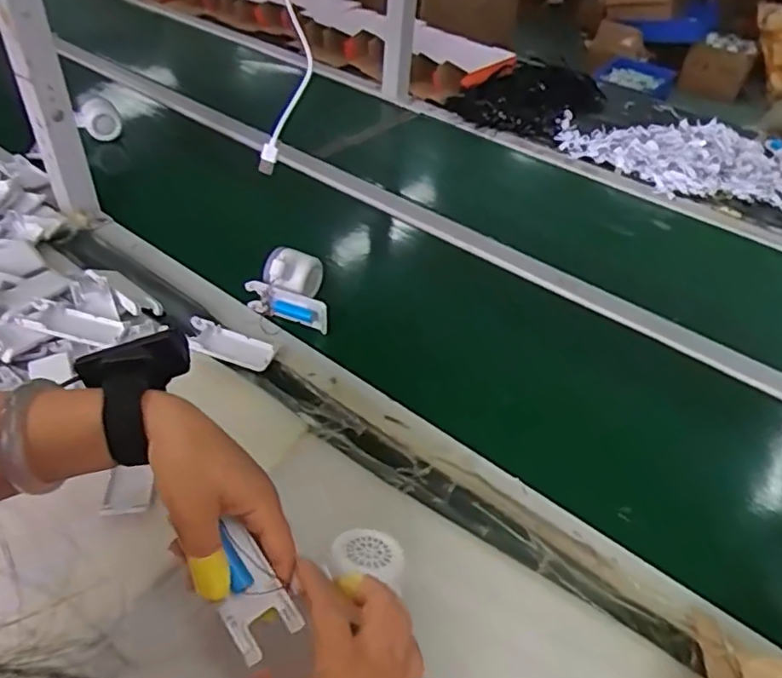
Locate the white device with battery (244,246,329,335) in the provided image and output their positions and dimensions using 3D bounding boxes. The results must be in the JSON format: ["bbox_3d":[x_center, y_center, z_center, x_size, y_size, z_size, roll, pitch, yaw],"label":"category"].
[{"bbox_3d":[-0.114,-0.067,0.735,0.096,0.066,0.063,13,43,8],"label":"white device with battery"}]

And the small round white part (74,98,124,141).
[{"bbox_3d":[-0.480,-0.358,1.017,0.028,0.062,0.073,36,50,29],"label":"small round white part"}]

